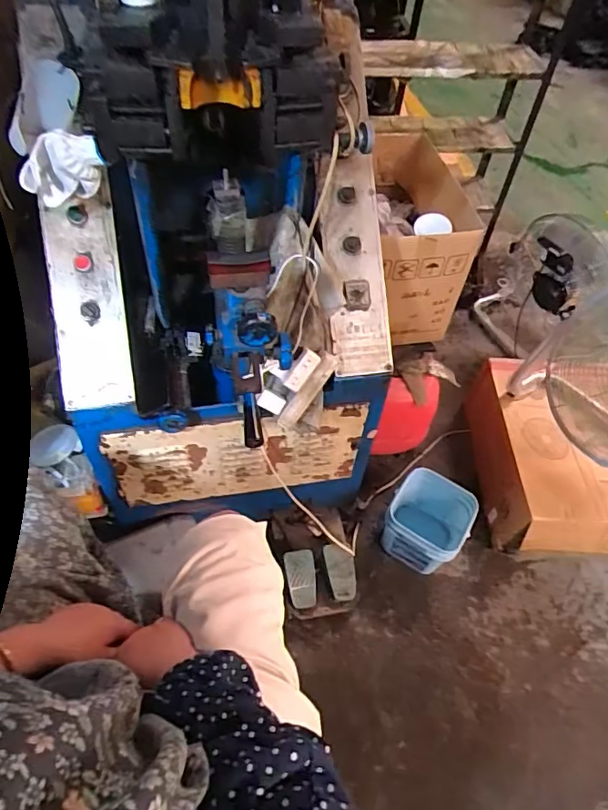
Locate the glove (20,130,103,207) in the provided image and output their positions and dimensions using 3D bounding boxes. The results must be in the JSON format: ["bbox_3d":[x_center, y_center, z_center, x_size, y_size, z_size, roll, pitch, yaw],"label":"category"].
[{"bbox_3d":[-0.373,-0.364,0.821,0.153,0.107,0.061,-14,73,22],"label":"glove"}]

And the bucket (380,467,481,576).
[{"bbox_3d":[0.338,0.344,1.482,0.208,0.217,0.212,30,57,19],"label":"bucket"}]

